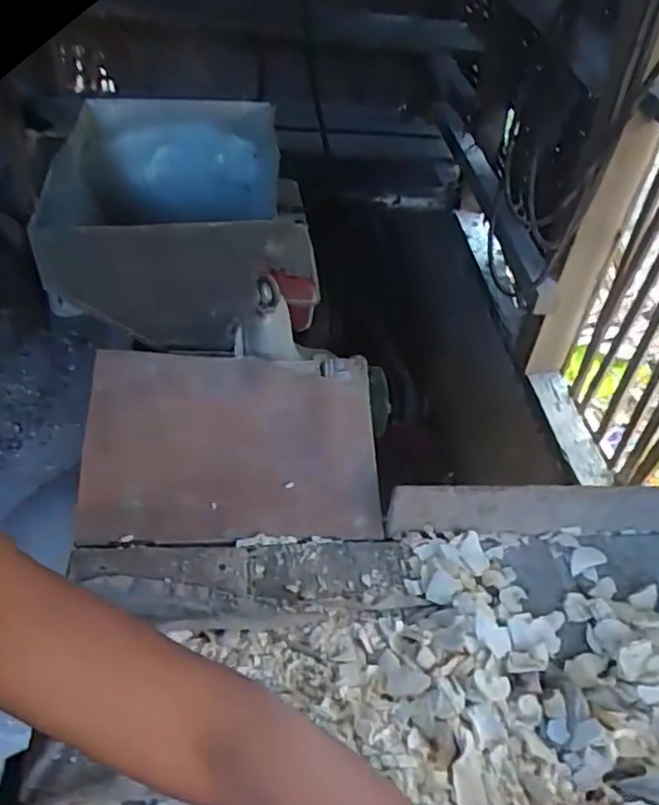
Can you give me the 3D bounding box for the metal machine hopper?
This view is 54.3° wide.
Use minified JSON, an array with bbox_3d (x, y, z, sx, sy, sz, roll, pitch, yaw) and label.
[{"bbox_3d":[-0.176,-0.185,0.751,0.243,0.234,0.329,-3,46,-9],"label":"metal machine hopper"}]

